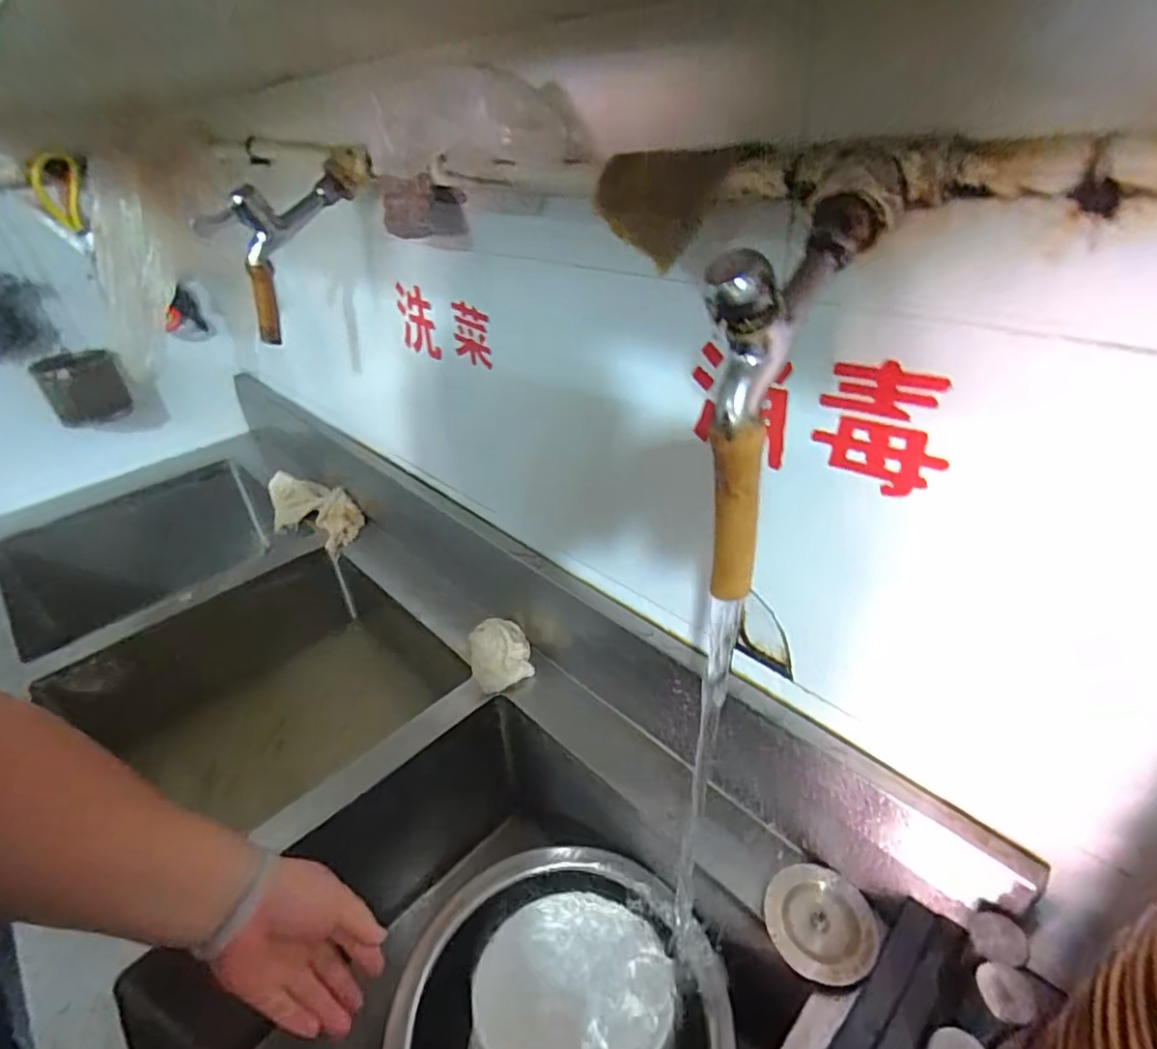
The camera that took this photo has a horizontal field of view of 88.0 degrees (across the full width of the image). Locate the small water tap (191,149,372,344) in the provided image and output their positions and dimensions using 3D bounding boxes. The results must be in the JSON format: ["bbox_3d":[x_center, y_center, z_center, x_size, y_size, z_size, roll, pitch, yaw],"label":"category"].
[{"bbox_3d":[-0.270,-0.270,0.588,0.080,0.156,0.159,23,41,34],"label":"small water tap"}]

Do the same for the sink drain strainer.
[{"bbox_3d":[0.195,0.315,0.478,0.084,0.025,0.077,-3,33,2],"label":"sink drain strainer"}]

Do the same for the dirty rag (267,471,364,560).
[{"bbox_3d":[-0.457,-0.018,1.036,0.248,0.075,0.088,22,41,34],"label":"dirty rag"}]

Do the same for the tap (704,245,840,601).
[{"bbox_3d":[0.084,-0.049,0.284,0.032,0.152,0.079,16,38,28],"label":"tap"}]

